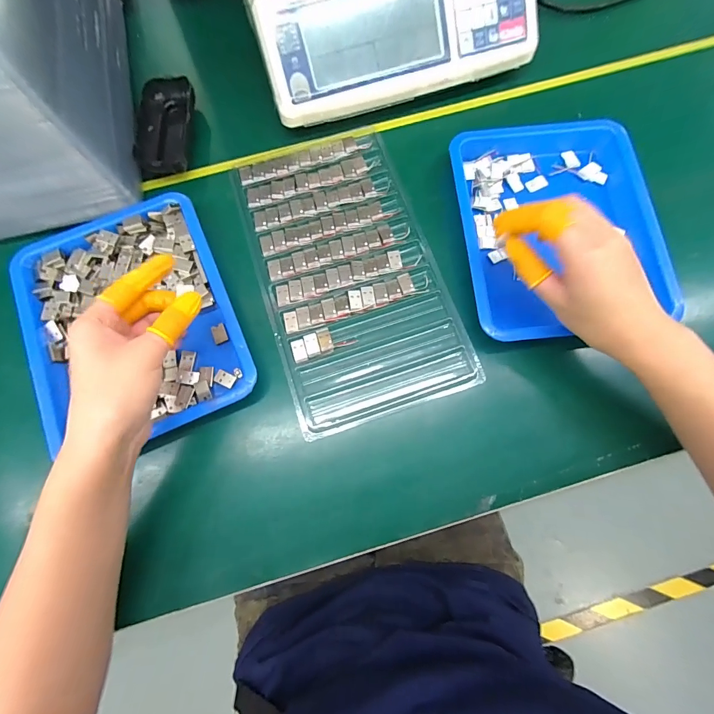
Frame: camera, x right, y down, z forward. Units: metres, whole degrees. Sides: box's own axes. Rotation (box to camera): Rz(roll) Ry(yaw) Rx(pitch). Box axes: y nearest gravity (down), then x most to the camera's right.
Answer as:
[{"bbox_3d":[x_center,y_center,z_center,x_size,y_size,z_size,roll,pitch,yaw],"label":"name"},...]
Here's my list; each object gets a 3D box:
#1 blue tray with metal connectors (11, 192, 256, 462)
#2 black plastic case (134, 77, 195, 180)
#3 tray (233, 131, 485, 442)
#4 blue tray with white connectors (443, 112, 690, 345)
[{"bbox_3d":[-0.204,-0.032,0.328,0.176,0.027,0.216,-24,79,-5],"label":"blue tray with metal connectors"},{"bbox_3d":[-0.201,-0.243,0.390,0.052,0.023,0.116,1,78,1],"label":"black plastic case"},{"bbox_3d":[-0.010,-0.084,0.349,0.158,0.011,0.282,-18,78,-3],"label":"tray"},{"bbox_3d":[0.184,-0.130,0.344,0.173,0.027,0.229,-5,78,-1],"label":"blue tray with white connectors"}]

